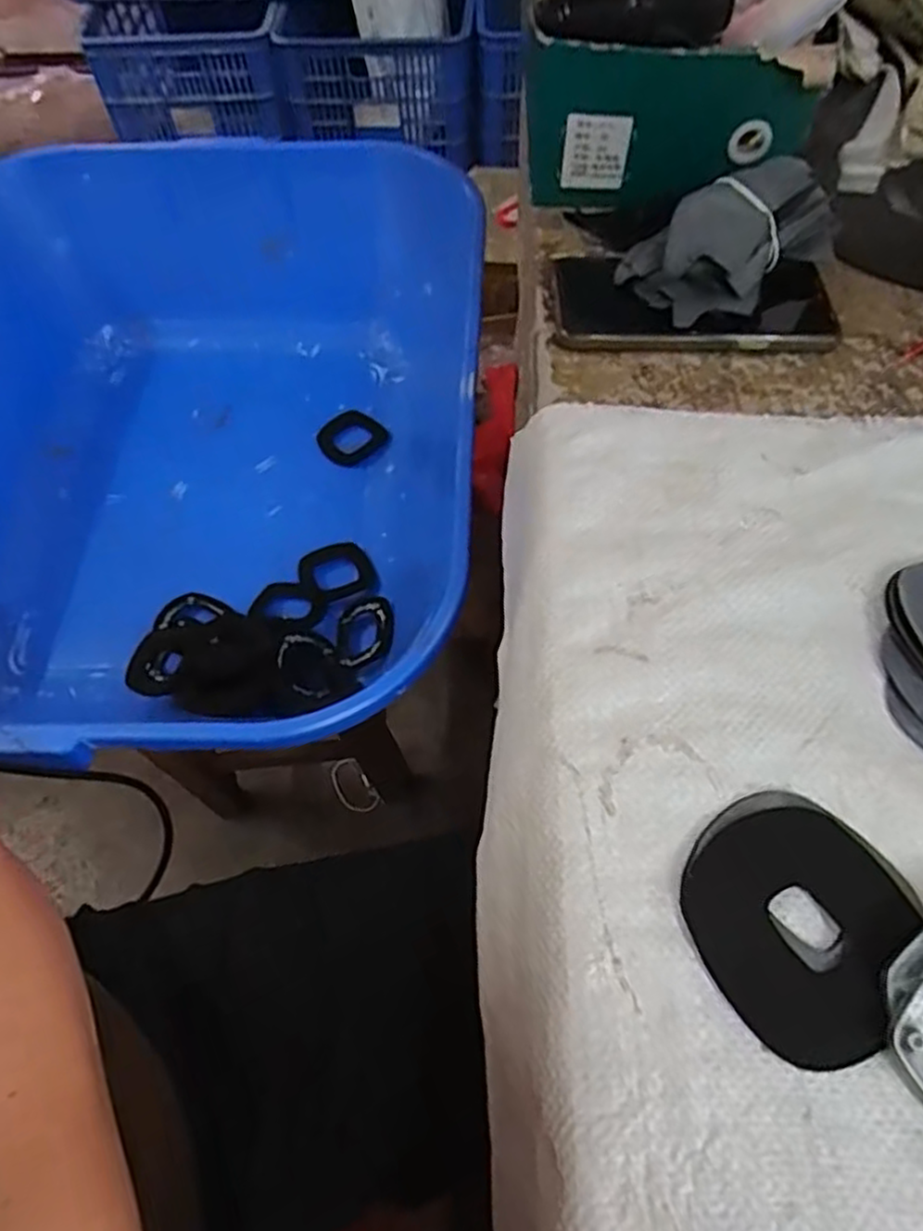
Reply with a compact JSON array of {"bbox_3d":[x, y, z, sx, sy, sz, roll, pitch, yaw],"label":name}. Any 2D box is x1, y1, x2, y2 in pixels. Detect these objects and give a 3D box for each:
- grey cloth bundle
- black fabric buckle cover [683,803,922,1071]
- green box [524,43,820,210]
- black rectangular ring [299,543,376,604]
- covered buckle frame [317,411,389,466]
[{"bbox_3d":[0.160,-0.216,0.433,0.117,0.051,0.072,-31,63,-18],"label":"grey cloth bundle"},{"bbox_3d":[0.124,0.112,0.265,0.076,0.006,0.079,-21,60,-13],"label":"black fabric buckle cover"},{"bbox_3d":[0.127,-0.305,0.463,0.170,0.088,0.015,4,58,2],"label":"green box"},{"bbox_3d":[-0.109,-0.038,0.643,0.062,0.009,0.057,-17,60,-8],"label":"black rectangular ring"},{"bbox_3d":[-0.108,-0.176,0.728,0.062,0.006,0.058,-40,75,-15],"label":"covered buckle frame"}]

